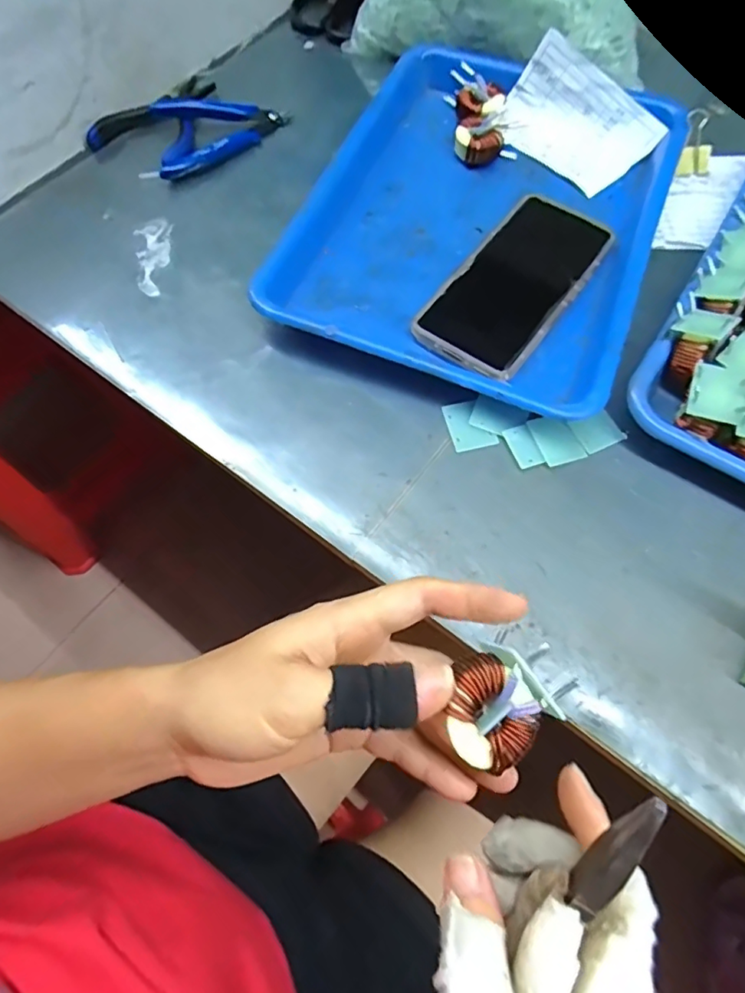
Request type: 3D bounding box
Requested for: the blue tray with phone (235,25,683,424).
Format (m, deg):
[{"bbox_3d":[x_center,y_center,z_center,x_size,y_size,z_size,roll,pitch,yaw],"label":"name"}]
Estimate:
[{"bbox_3d":[0.087,-0.219,0.407,0.244,0.032,0.328,21,68,9],"label":"blue tray with phone"}]

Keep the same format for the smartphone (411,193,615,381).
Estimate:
[{"bbox_3d":[0.104,-0.155,0.385,0.079,0.015,0.160,34,71,14],"label":"smartphone"}]

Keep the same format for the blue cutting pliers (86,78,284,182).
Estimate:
[{"bbox_3d":[-0.158,-0.317,0.454,0.101,0.020,0.133,42,73,16],"label":"blue cutting pliers"}]

